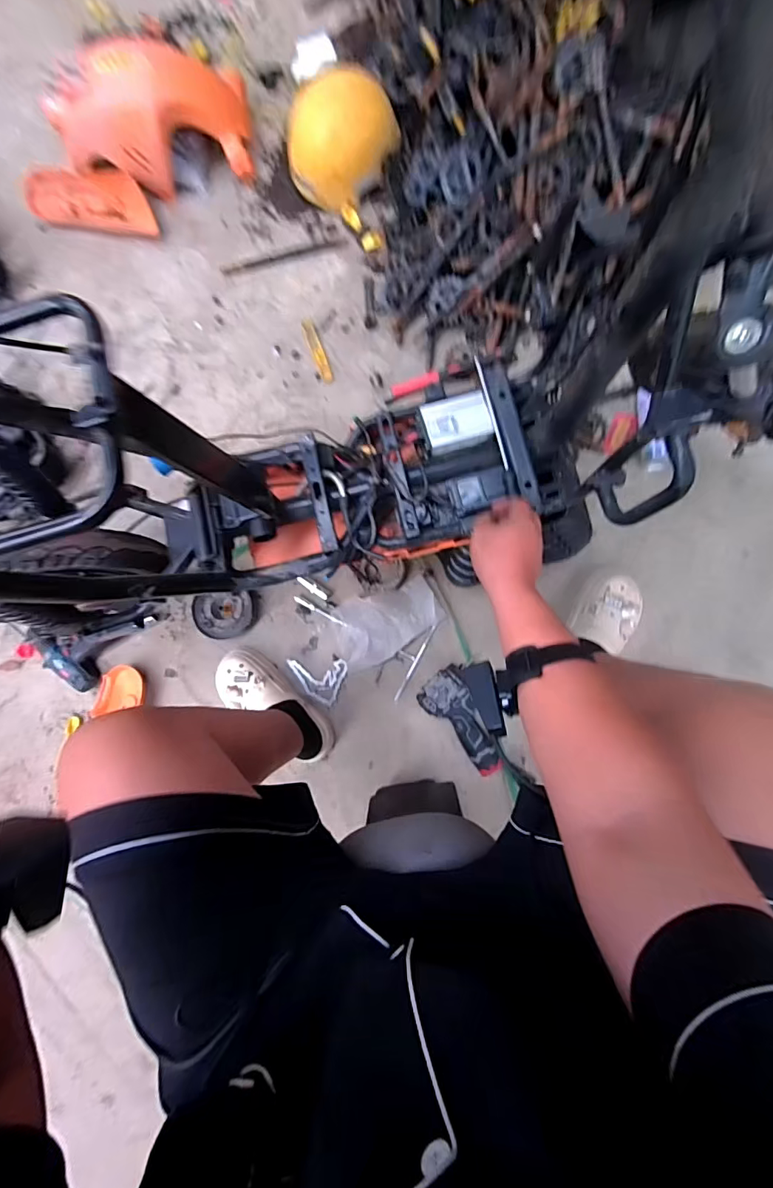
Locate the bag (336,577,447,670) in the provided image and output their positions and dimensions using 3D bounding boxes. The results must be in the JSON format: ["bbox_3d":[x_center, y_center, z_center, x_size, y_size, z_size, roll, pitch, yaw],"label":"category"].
[{"bbox_3d":[0.003,0.061,0.967,0.219,0.040,0.133,-19,82,4],"label":"bag"}]

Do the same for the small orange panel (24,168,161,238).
[{"bbox_3d":[-0.730,-0.970,1.171,0.361,0.047,0.122,10,85,7],"label":"small orange panel"}]

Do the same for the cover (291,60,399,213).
[{"bbox_3d":[-0.105,-1.012,1.021,0.196,0.127,0.249,41,89,8],"label":"cover"}]

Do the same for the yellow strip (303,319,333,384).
[{"bbox_3d":[-0.156,-0.549,1.067,0.030,0.006,0.159,-21,82,3],"label":"yellow strip"}]

